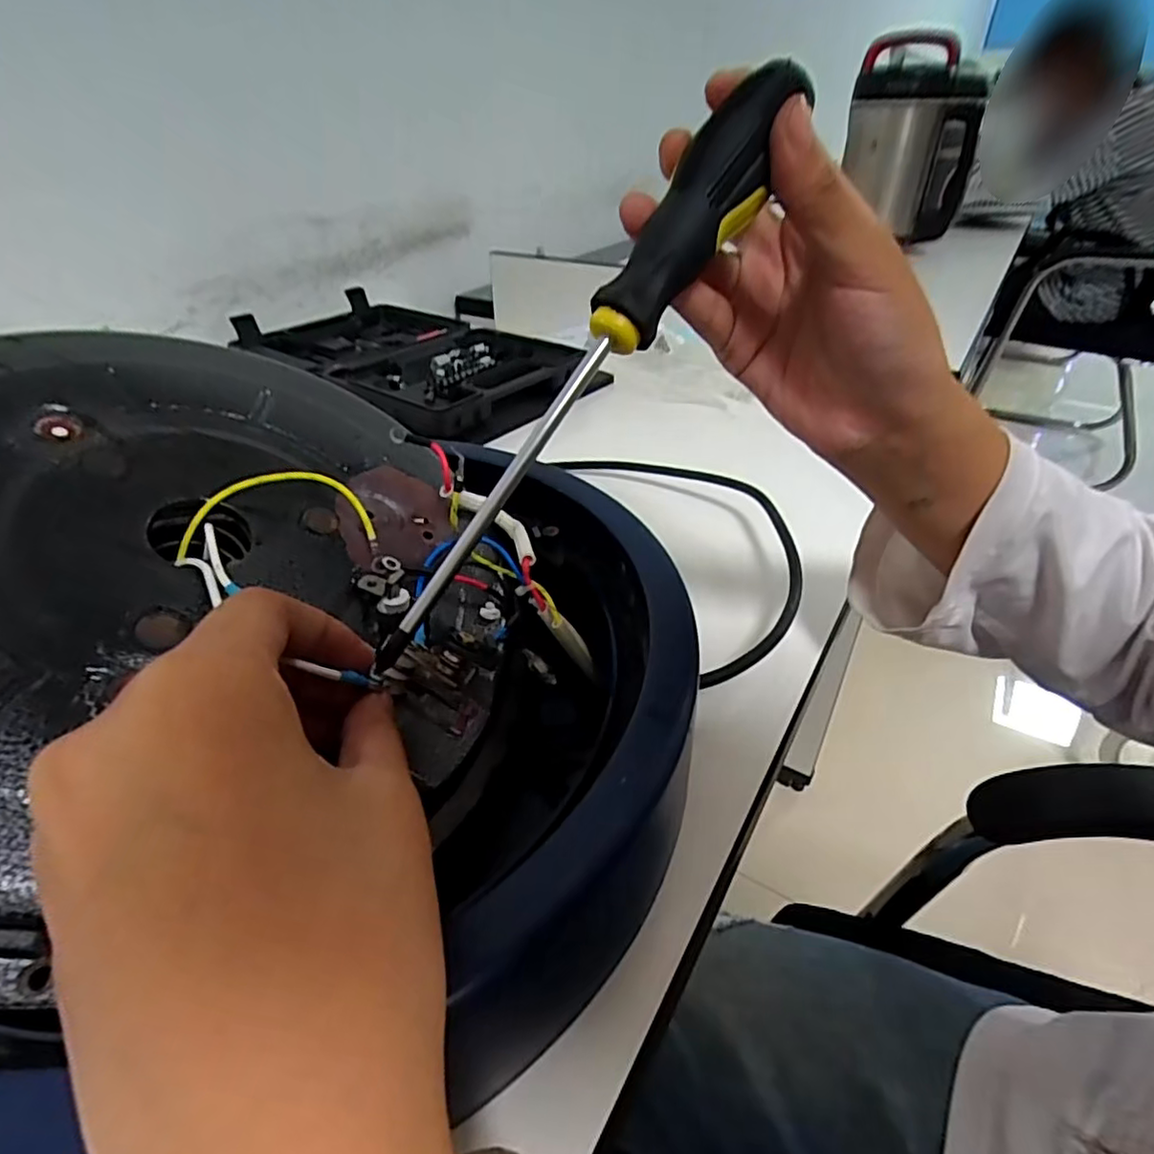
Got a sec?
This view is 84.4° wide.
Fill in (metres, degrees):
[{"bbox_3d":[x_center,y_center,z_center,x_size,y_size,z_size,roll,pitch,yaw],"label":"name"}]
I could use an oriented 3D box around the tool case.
[{"bbox_3d":[-0.186,-0.234,0.682,0.368,0.047,0.228,29,45,33],"label":"tool case"}]

